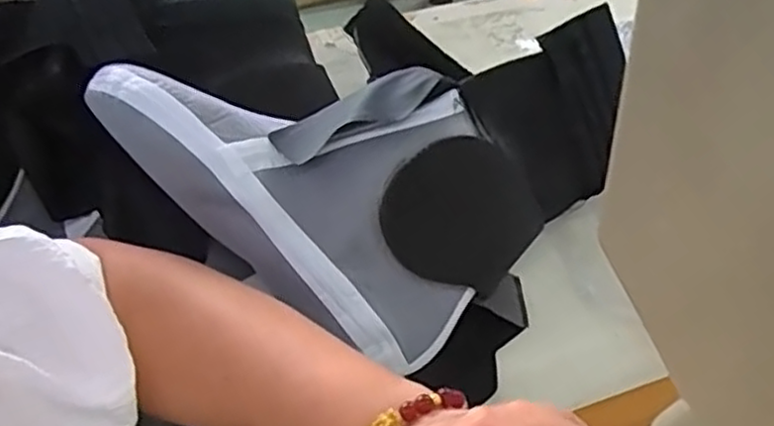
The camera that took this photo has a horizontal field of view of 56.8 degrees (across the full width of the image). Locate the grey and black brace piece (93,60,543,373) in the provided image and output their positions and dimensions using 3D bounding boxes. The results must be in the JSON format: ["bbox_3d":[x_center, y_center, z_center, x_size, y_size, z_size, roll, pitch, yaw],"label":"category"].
[{"bbox_3d":[-0.038,-0.034,0.455,0.259,0.033,0.163,41,82,0],"label":"grey and black brace piece"}]

